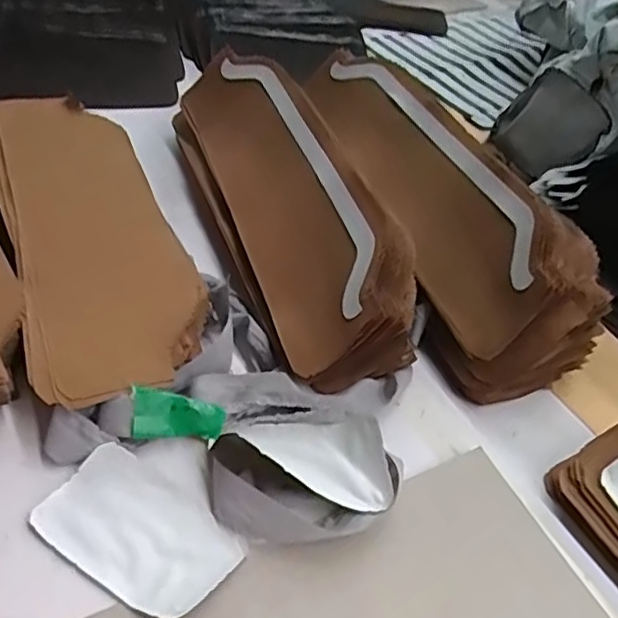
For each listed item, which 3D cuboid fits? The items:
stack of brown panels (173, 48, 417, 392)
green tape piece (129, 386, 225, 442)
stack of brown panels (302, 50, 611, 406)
[{"bbox_3d":[-0.025,-0.104,0.563,0.106,0.094,0.399,-11,46,-18],"label":"stack of brown panels"},{"bbox_3d":[-0.088,0.072,0.427,0.062,0.033,0.004,7,15,-22],"label":"green tape piece"},{"bbox_3d":[0.116,-0.117,0.591,0.118,0.103,0.418,-9,45,-16],"label":"stack of brown panels"}]

